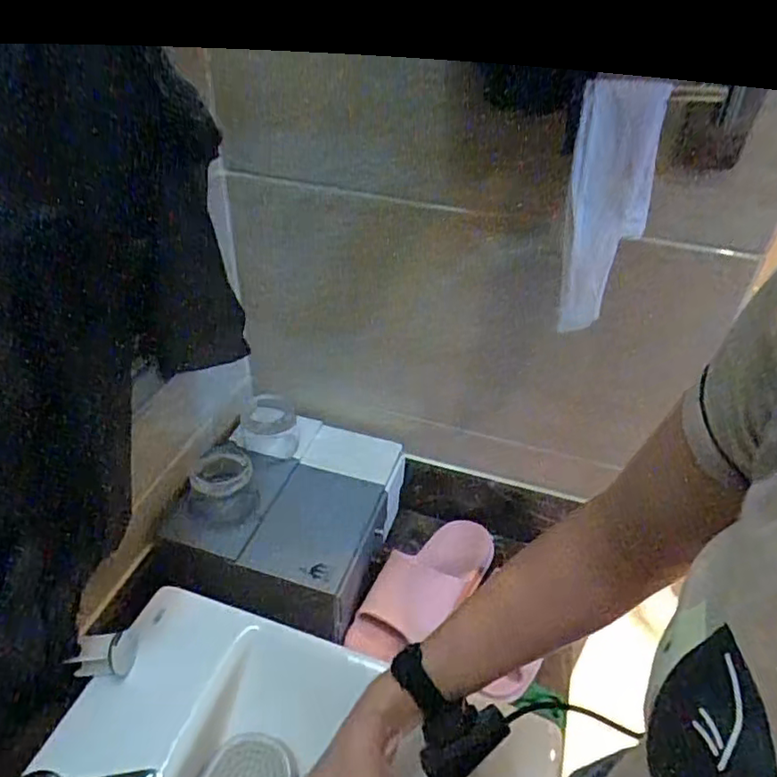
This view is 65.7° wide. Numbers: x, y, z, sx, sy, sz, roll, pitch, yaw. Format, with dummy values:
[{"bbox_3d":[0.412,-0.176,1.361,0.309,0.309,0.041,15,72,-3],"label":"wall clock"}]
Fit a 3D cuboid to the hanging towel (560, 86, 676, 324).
[{"bbox_3d":[0.187,-0.150,0.516,0.082,0.200,0.015,-6,21,-14],"label":"hanging towel"}]

